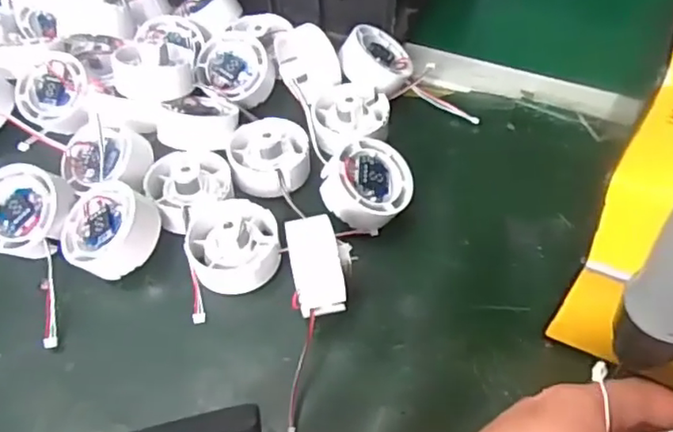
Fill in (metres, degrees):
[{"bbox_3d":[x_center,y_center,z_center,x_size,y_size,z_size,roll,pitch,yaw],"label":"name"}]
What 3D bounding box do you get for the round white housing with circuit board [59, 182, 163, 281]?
[{"bbox_3d":[-0.136,0.007,0.355,0.056,0.021,0.057,-7,66,15],"label":"round white housing with circuit board"}]

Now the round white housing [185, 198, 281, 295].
[{"bbox_3d":[-0.062,0.014,0.358,0.053,0.026,0.061,-8,52,-5],"label":"round white housing"}]

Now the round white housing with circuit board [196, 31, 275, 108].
[{"bbox_3d":[-0.074,-0.110,0.452,0.058,0.025,0.056,14,77,7],"label":"round white housing with circuit board"}]

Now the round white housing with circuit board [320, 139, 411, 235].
[{"bbox_3d":[0.018,-0.020,0.381,0.056,0.027,0.056,11,63,-22],"label":"round white housing with circuit board"}]

